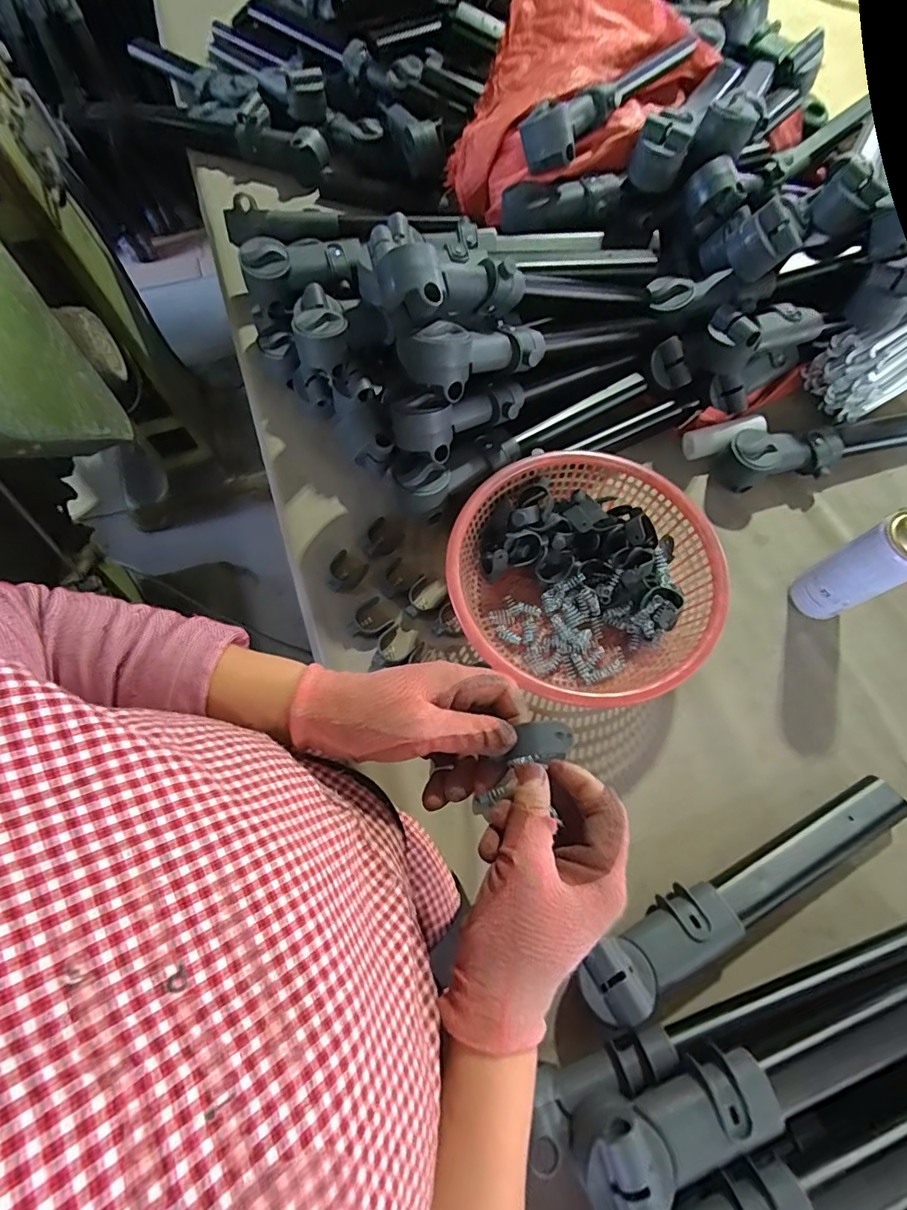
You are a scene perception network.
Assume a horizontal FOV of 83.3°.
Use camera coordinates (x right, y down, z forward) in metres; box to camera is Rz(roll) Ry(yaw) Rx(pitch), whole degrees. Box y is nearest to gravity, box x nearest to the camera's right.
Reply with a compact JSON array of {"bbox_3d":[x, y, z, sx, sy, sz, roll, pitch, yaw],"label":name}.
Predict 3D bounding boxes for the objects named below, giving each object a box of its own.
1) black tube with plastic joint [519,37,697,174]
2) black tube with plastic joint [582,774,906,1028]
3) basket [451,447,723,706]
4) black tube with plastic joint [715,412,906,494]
[{"bbox_3d":[0.239,-0.748,0.724,0.069,0.050,0.410,37,73,13],"label":"black tube with plastic joint"},{"bbox_3d":[0.296,0.279,0.501,0.389,0.067,0.062,-25,69,-10],"label":"black tube with plastic joint"},{"bbox_3d":[0.152,-0.029,0.606,0.286,0.114,0.273,0,67,0],"label":"basket"},{"bbox_3d":[0.551,-0.225,0.710,0.377,0.064,0.070,-13,67,-5],"label":"black tube with plastic joint"}]

